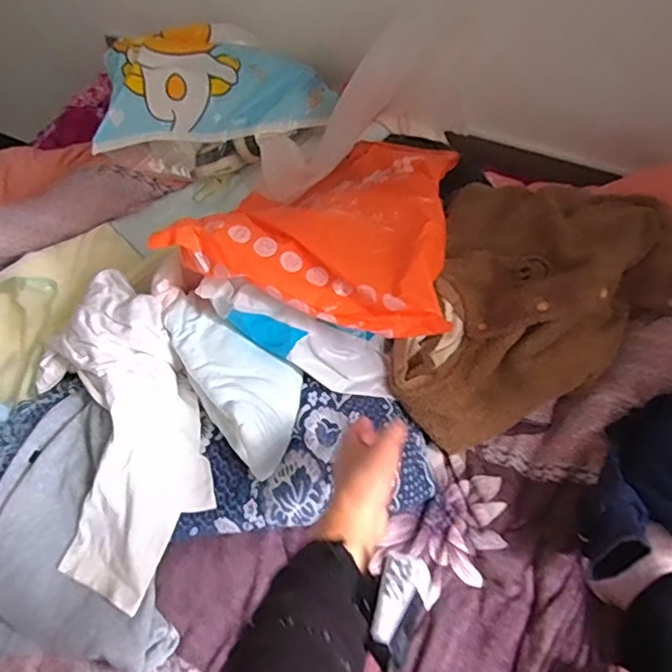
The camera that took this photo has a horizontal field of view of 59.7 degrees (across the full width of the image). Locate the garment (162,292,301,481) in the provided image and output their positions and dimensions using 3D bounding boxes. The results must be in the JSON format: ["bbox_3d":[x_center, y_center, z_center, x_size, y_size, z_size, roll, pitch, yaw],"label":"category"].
[{"bbox_3d":[-0.120,0.044,0.738,0.119,0.053,0.257,-31,57,-18],"label":"garment"}]

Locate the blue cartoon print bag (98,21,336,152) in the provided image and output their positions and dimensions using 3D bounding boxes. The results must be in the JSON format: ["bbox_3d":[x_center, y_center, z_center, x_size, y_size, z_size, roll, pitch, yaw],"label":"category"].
[{"bbox_3d":[-0.218,-0.439,0.990,0.378,0.126,0.250,-16,54,-8],"label":"blue cartoon print bag"}]

